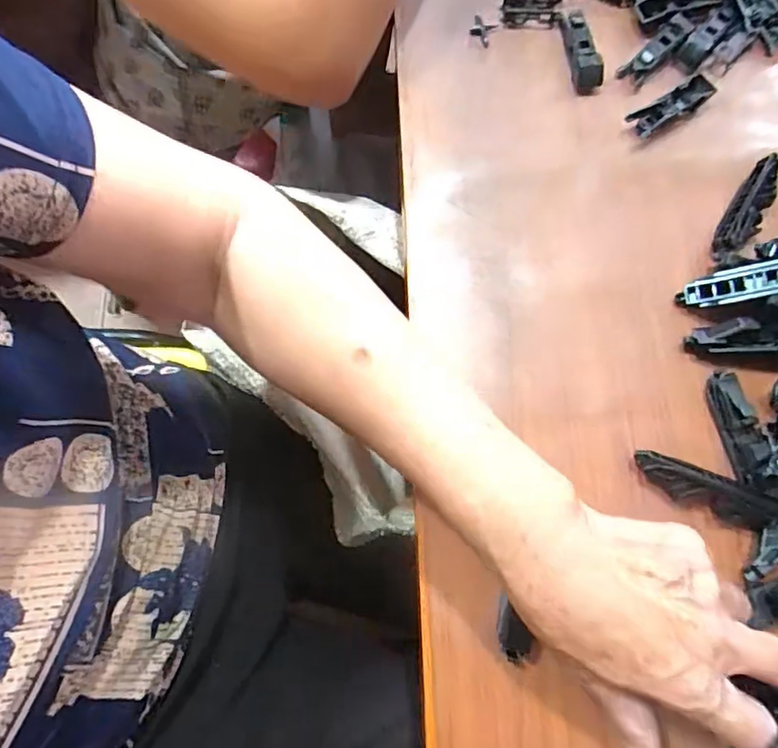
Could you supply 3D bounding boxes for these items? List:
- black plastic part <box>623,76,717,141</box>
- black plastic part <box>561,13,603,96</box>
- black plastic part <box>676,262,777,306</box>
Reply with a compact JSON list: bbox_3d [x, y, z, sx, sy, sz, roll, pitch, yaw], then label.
[{"bbox_3d":[0.196,-0.186,0.401,0.061,0.013,0.018,-29,77,-9],"label":"black plastic part"},{"bbox_3d":[0.139,-0.235,0.416,0.022,0.009,0.070,-6,75,-3],"label":"black plastic part"},{"bbox_3d":[0.220,-0.055,0.349,0.078,0.007,0.020,-11,72,32],"label":"black plastic part"}]

